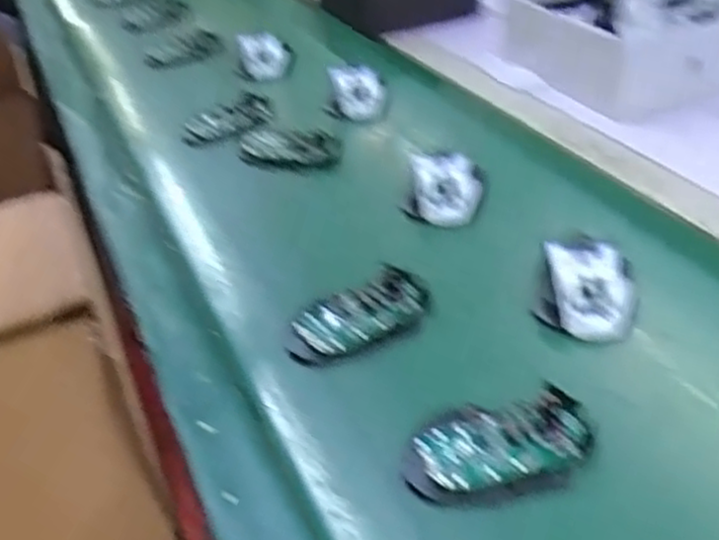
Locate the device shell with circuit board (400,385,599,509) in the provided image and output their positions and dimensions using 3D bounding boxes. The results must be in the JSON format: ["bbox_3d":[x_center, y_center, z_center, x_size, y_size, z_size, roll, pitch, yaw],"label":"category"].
[{"bbox_3d":[0.084,0.108,0.471,0.113,0.026,0.063,-8,34,-1],"label":"device shell with circuit board"}]

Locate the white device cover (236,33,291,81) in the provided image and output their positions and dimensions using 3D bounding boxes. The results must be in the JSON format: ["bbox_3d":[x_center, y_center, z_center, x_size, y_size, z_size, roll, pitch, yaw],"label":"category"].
[{"bbox_3d":[-0.129,-0.292,1.041,0.071,0.036,0.065,-10,34,-6],"label":"white device cover"}]

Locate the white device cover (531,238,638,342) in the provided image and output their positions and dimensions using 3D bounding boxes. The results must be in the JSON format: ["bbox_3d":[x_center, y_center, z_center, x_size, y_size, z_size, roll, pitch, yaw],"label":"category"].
[{"bbox_3d":[0.170,0.009,0.575,0.075,0.037,0.078,8,37,21],"label":"white device cover"}]

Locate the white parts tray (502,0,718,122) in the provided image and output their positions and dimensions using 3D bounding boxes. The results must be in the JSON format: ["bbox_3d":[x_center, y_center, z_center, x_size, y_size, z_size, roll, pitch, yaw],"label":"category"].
[{"bbox_3d":[0.317,-0.281,0.910,0.204,0.113,0.217,-22,37,-22],"label":"white parts tray"}]

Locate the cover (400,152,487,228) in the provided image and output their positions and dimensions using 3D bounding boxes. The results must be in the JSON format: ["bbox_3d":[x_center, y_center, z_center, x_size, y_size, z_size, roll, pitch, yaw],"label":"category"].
[{"bbox_3d":[0.077,-0.073,0.707,0.063,0.040,0.070,8,37,21],"label":"cover"}]

